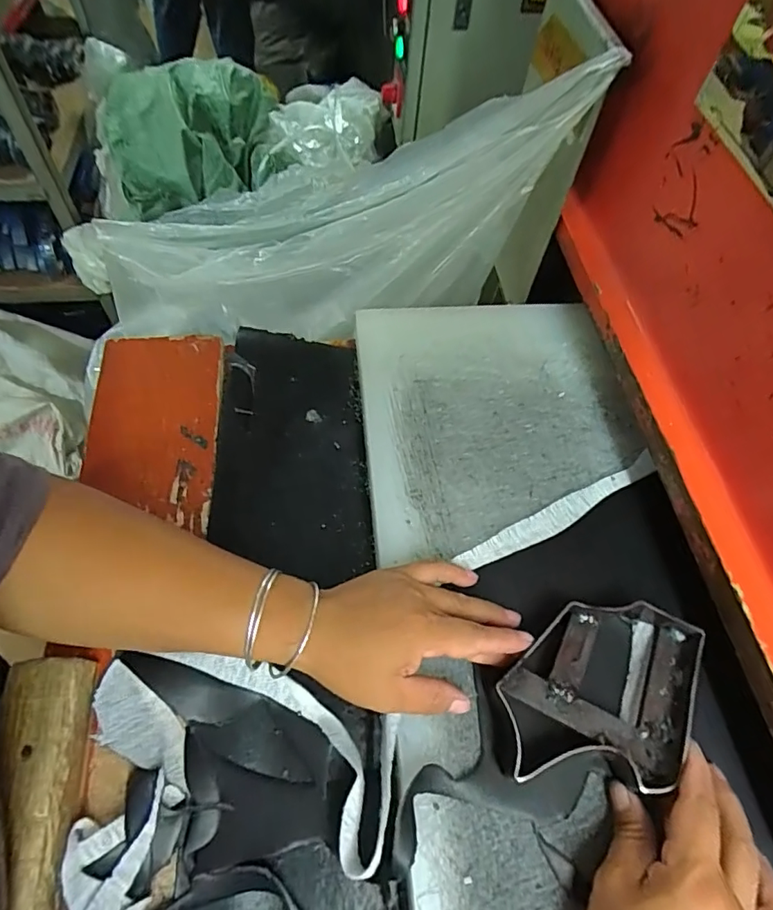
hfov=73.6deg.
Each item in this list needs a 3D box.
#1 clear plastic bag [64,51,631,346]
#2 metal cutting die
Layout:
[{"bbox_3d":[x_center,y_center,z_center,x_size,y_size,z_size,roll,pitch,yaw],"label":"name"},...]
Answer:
[{"bbox_3d":[-0.103,-0.232,0.612,0.664,0.166,0.167,0,56,28],"label":"clear plastic bag"},{"bbox_3d":[0.142,0.153,0.342,0.126,0.030,0.112,8,60,2],"label":"metal cutting die"}]

